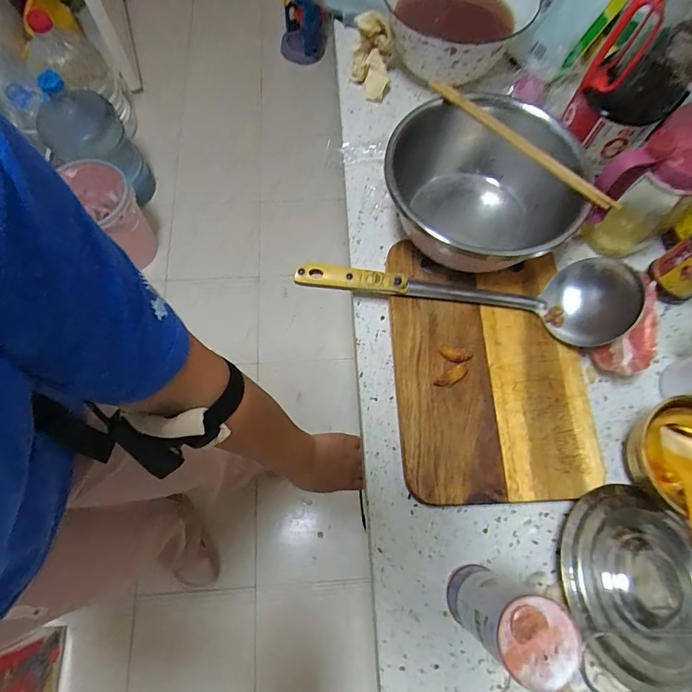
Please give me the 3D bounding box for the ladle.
[{"bbox_3d":[0.120,-0.077,0.449,0.343,0.070,0.088,13,71,2],"label":"ladle"}]

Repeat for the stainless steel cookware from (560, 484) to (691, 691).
[{"bbox_3d":[0.263,0.212,0.379,0.135,0.030,0.155,-9,72,-5],"label":"stainless steel cookware"}]

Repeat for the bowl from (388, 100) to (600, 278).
[{"bbox_3d":[0.141,-0.165,0.470,0.195,0.111,0.193,1,71,-2],"label":"bowl"}]

